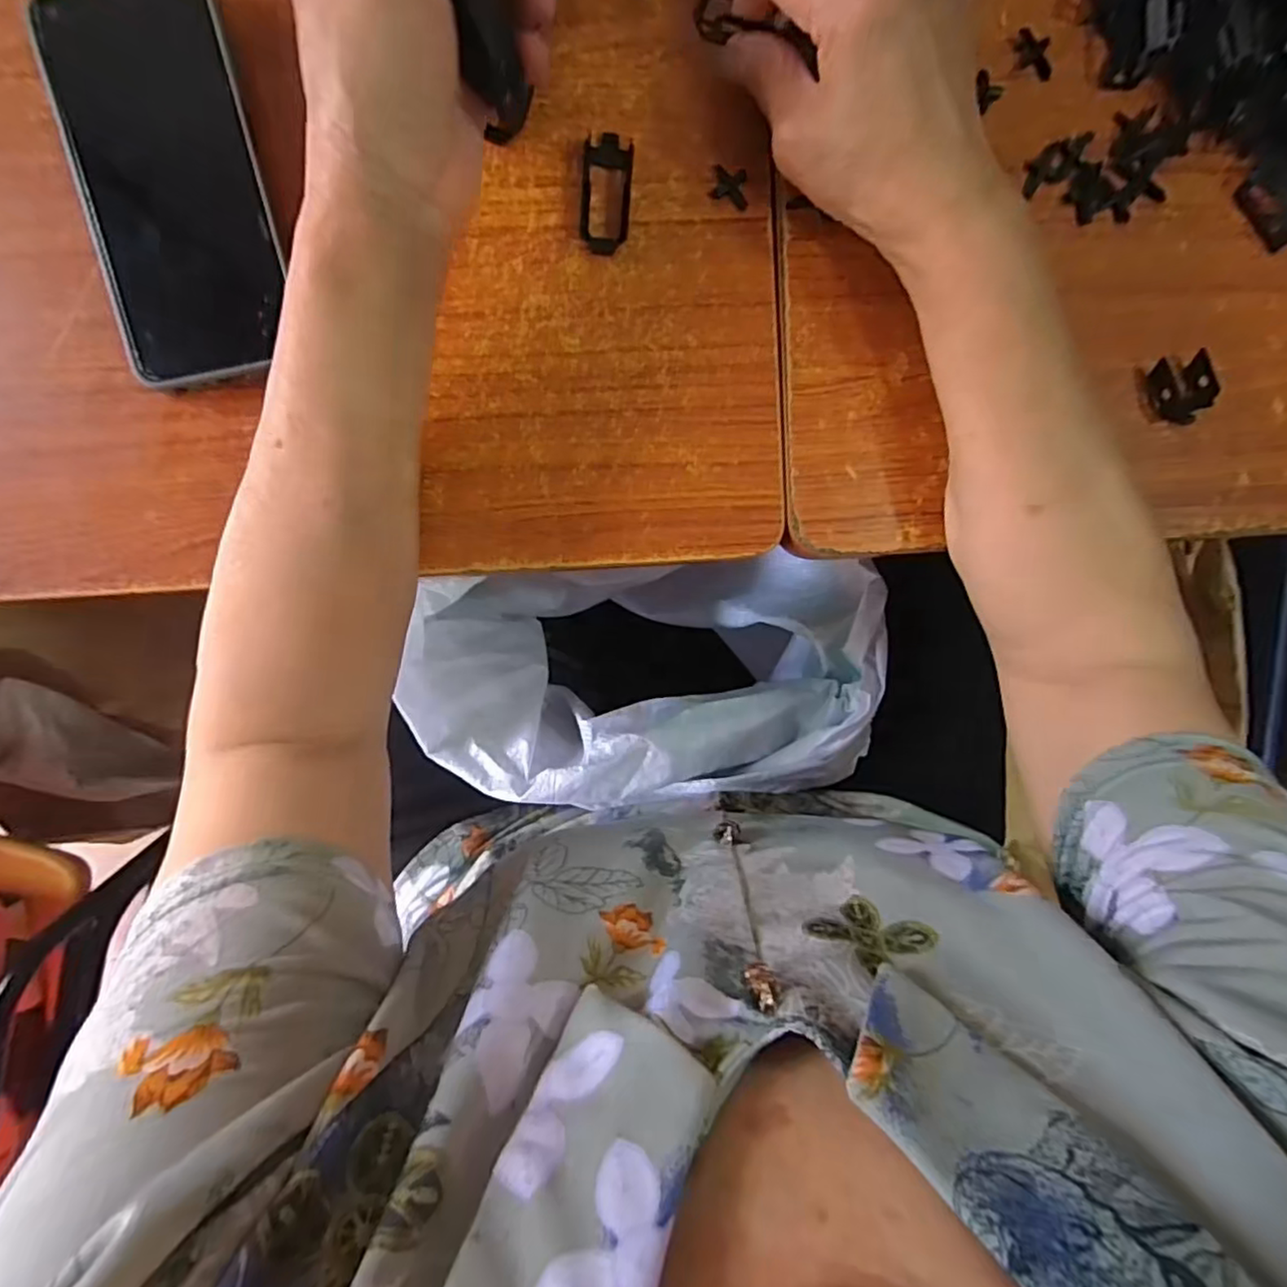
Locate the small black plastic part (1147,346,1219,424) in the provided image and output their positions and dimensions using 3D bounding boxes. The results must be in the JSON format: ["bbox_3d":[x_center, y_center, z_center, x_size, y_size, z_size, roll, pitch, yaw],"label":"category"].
[{"bbox_3d":[0.266,-0.125,0.315,0.029,0.012,0.031,-9,95,-2],"label":"small black plastic part"}]

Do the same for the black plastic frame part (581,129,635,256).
[{"bbox_3d":[-0.017,-0.208,0.294,0.023,0.007,0.051,4,94,-4],"label":"black plastic frame part"}]

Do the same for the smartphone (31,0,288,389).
[{"bbox_3d":[-0.204,-0.201,0.278,0.076,0.012,0.163,-13,95,-2],"label":"smartphone"}]

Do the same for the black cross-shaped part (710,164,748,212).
[{"bbox_3d":[0.041,-0.213,0.297,0.018,0.004,0.017,9,94,-4],"label":"black cross-shaped part"}]

